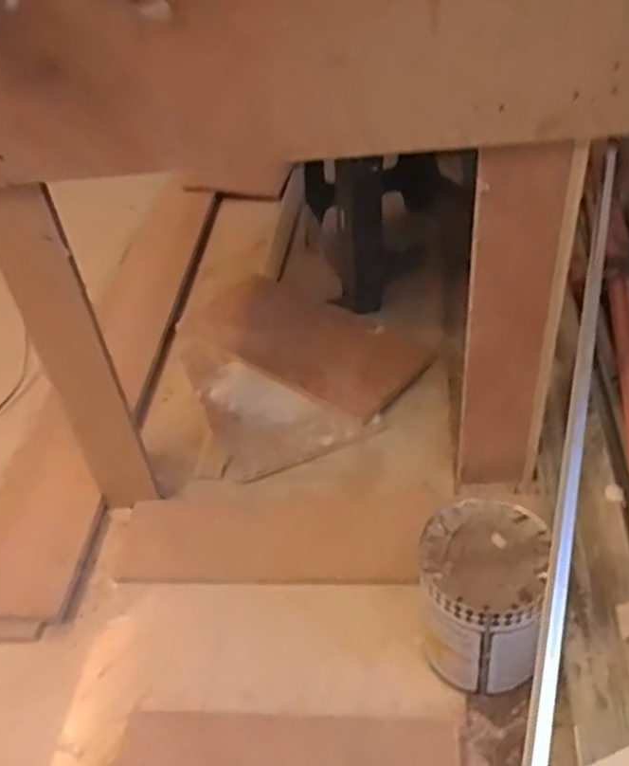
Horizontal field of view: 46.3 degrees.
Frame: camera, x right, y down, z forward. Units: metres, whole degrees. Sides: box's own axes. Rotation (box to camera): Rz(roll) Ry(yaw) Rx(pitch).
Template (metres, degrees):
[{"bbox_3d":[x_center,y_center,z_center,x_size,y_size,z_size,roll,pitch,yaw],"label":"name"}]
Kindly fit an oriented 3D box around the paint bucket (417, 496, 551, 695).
[{"bbox_3d":[0.212,0.275,0.925,0.151,0.191,0.160,3,43,13],"label":"paint bucket"}]

